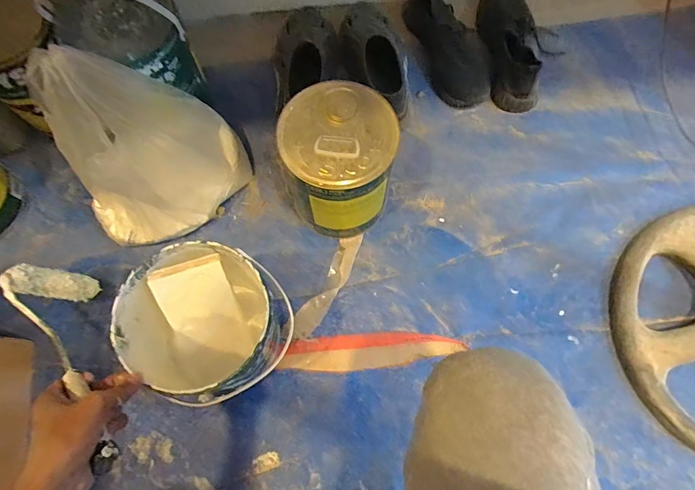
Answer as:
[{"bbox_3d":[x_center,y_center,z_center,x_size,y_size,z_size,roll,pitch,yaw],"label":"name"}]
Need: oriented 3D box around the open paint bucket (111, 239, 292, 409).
[{"bbox_3d":[-0.180,0.114,0.567,0.177,0.232,0.186,0,72,1],"label":"open paint bucket"}]

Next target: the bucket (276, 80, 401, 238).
[{"bbox_3d":[-0.009,-0.112,0.650,0.151,0.200,0.164,0,72,1],"label":"bucket"}]

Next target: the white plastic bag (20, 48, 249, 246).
[{"bbox_3d":[-0.288,-0.136,0.598,0.247,0.300,0.158,-35,76,-10],"label":"white plastic bag"}]

